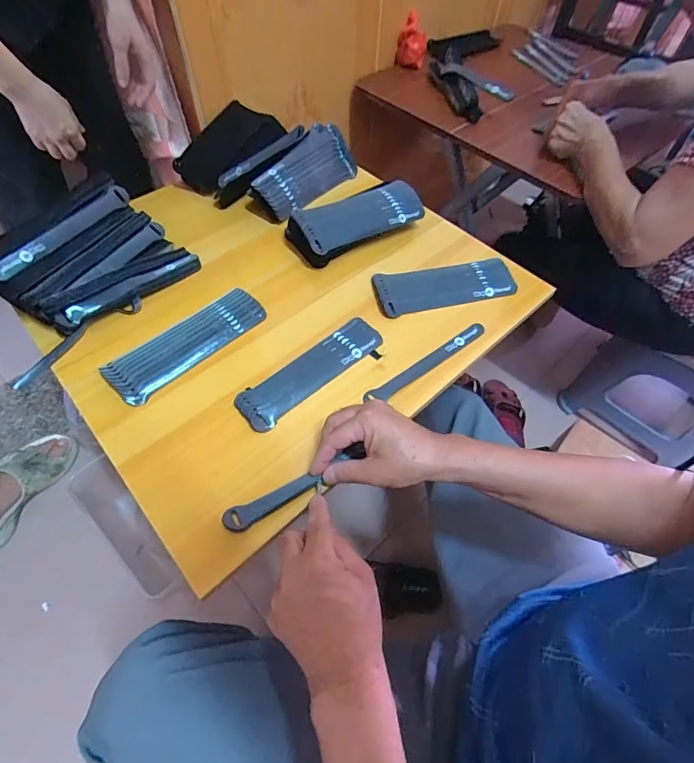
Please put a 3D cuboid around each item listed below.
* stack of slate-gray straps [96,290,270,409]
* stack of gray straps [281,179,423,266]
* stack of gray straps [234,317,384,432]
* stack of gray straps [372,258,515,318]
[{"bbox_3d":[-0.199,-0.051,0.513,0.201,0.019,0.062,-37,65,-24],"label":"stack of slate-gray straps"},{"bbox_3d":[0.015,-0.249,0.629,0.206,0.047,0.096,-27,61,-19],"label":"stack of gray straps"},{"bbox_3d":[-0.042,-0.015,0.506,0.200,0.011,0.066,-33,63,-22],"label":"stack of gray straps"},{"bbox_3d":[0.139,-0.139,0.587,0.200,0.013,0.074,-11,57,-9],"label":"stack of gray straps"}]

